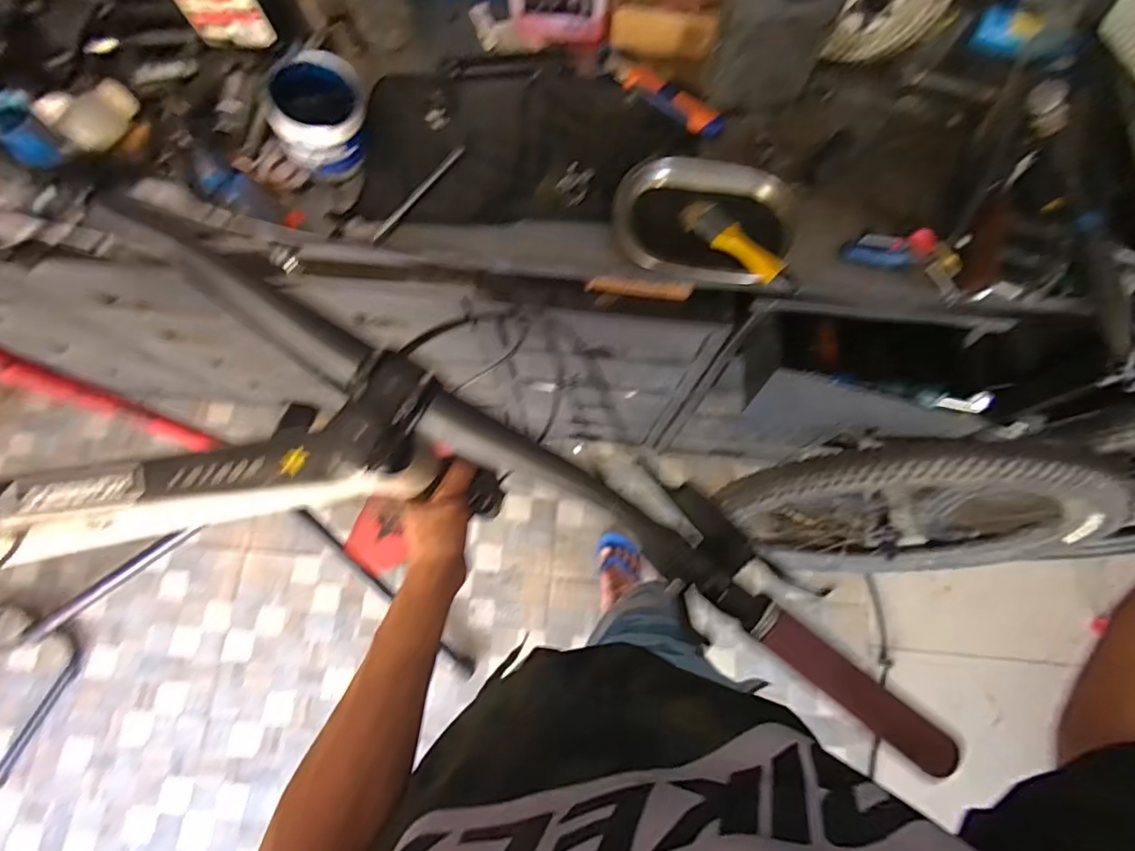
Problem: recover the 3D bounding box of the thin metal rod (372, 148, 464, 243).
[{"bbox_3d":[-0.188,-0.294,0.692,0.015,0.006,0.169,36,77,9],"label":"thin metal rod"}]

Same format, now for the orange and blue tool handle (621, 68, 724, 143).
[{"bbox_3d":[0.139,-0.421,0.716,0.143,0.013,0.037,36,77,9],"label":"orange and blue tool handle"}]

